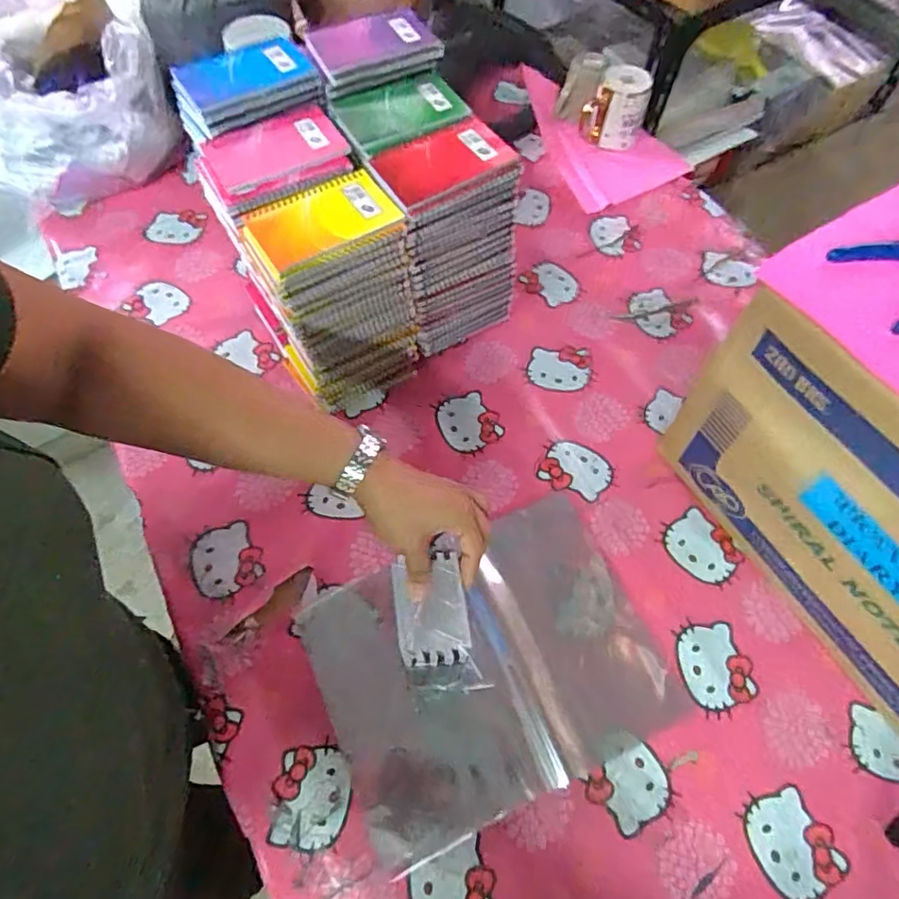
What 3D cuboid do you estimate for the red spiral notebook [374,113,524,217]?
[{"bbox_3d":[-0.004,-0.293,0.593,0.135,0.015,0.089,-29,65,-15],"label":"red spiral notebook"}]

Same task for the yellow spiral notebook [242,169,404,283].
[{"bbox_3d":[-0.123,-0.220,0.557,0.134,0.008,0.091,-30,67,-15],"label":"yellow spiral notebook"}]

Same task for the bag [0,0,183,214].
[{"bbox_3d":[-0.562,-0.552,0.828,0.308,0.269,0.243,-22,65,-11],"label":"bag"}]

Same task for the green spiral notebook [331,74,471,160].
[{"bbox_3d":[-0.051,-0.368,0.641,0.130,0.019,0.105,-24,65,-13],"label":"green spiral notebook"}]

